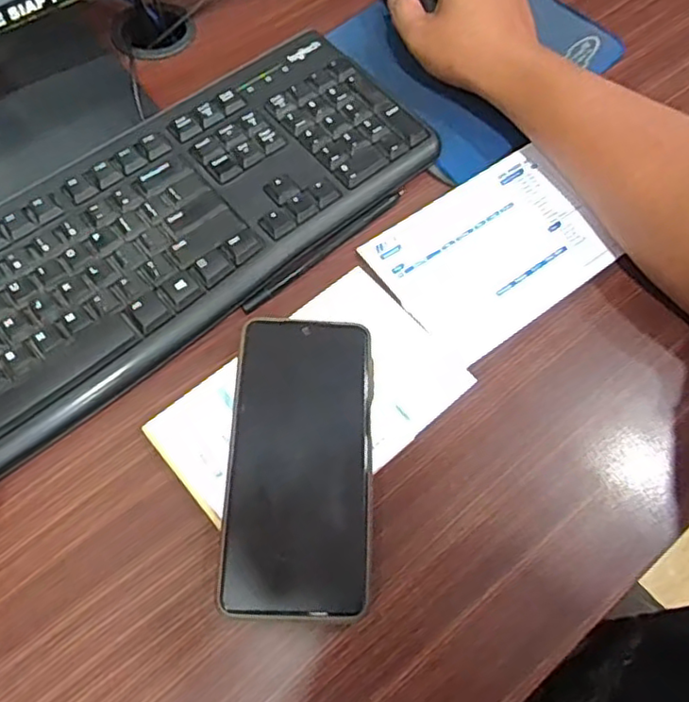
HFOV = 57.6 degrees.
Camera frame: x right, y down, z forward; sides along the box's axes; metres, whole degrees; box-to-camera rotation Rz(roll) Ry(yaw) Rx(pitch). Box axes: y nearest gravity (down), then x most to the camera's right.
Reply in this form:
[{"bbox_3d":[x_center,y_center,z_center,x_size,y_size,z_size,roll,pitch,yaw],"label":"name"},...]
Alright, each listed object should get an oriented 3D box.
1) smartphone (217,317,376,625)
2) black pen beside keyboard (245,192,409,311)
[{"bbox_3d":[-0.024,0.058,0.345,0.079,0.006,0.163,2,69,-3],"label":"smartphone"},{"bbox_3d":[-0.011,-0.069,0.419,0.140,0.007,0.007,-39,73,-18],"label":"black pen beside keyboard"}]

